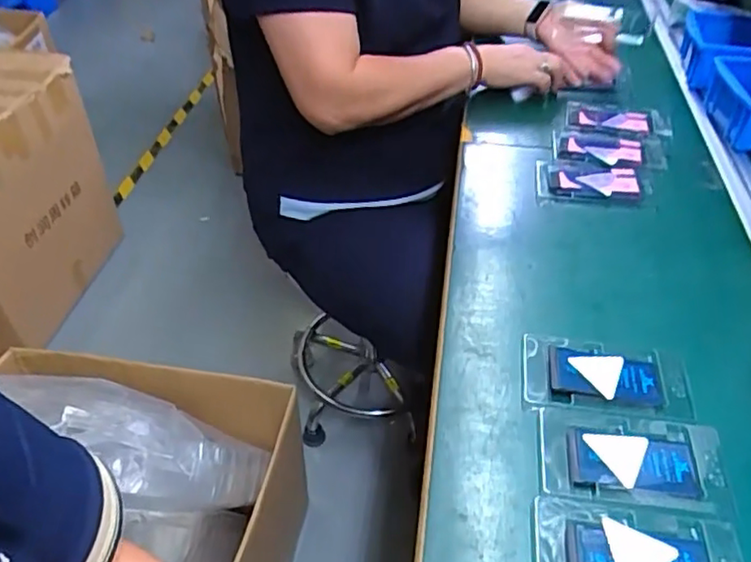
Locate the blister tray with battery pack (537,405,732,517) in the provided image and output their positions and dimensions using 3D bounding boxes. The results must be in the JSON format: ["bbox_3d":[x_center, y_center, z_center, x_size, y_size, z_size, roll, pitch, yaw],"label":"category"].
[{"bbox_3d":[0.184,0.126,0.448,0.127,0.004,0.072,3,43,9],"label":"blister tray with battery pack"}]

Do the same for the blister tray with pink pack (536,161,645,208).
[{"bbox_3d":[0.235,-0.107,0.693,0.110,0.012,0.063,6,44,13],"label":"blister tray with pink pack"}]

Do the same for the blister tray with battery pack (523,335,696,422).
[{"bbox_3d":[0.184,0.075,0.501,0.127,0.008,0.070,4,44,10],"label":"blister tray with battery pack"}]

